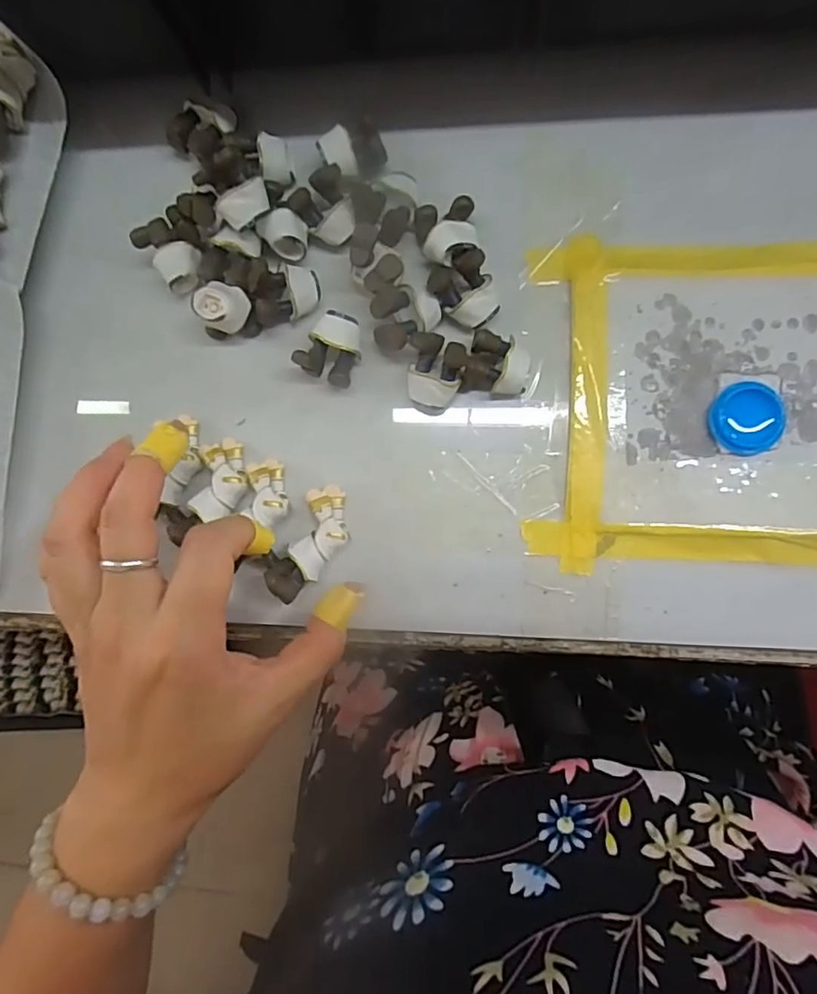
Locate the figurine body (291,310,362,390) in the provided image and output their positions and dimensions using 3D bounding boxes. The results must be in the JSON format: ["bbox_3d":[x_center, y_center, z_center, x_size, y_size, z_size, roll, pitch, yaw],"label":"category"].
[{"bbox_3d":[-0.033,-0.065,0.255,0.023,0.018,0.028,22,91,5],"label":"figurine body"}]

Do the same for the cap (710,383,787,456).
[{"bbox_3d":[0.141,-0.033,0.244,0.029,0.005,0.029,0,89,5],"label":"cap"}]

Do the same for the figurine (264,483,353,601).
[{"bbox_3d":[-0.041,0.020,0.249,0.022,0.012,0.052,29,74,1],"label":"figurine"}]

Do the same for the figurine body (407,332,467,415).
[{"bbox_3d":[0.012,-0.053,0.255,0.023,0.014,0.034,4,90,5],"label":"figurine body"}]

